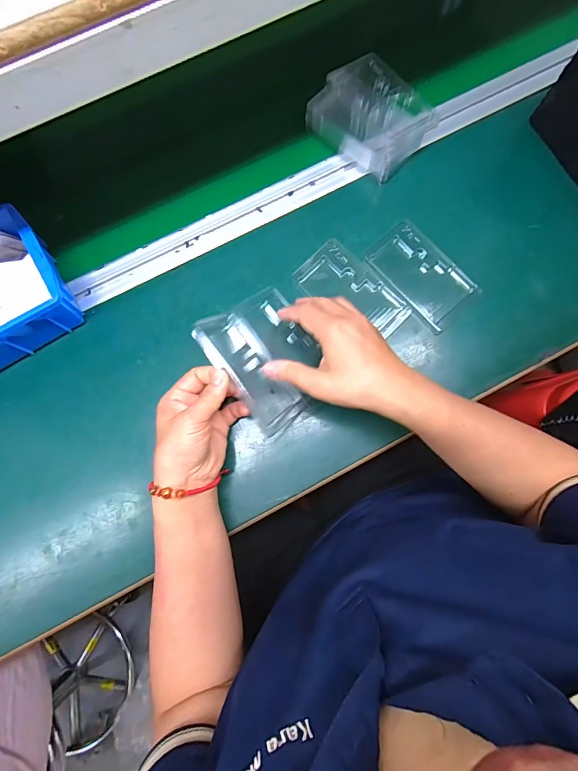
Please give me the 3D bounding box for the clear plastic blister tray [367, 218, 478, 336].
[{"bbox_3d":[0.149,-0.129,0.432,0.074,0.013,0.118,-41,81,-7],"label":"clear plastic blister tray"}]

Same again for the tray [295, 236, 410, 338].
[{"bbox_3d":[0.072,-0.106,0.428,0.127,0.015,0.068,43,81,10],"label":"tray"}]

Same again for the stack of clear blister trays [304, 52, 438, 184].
[{"bbox_3d":[0.098,-0.321,0.452,0.132,0.047,0.100,42,82,9],"label":"stack of clear blister trays"}]

